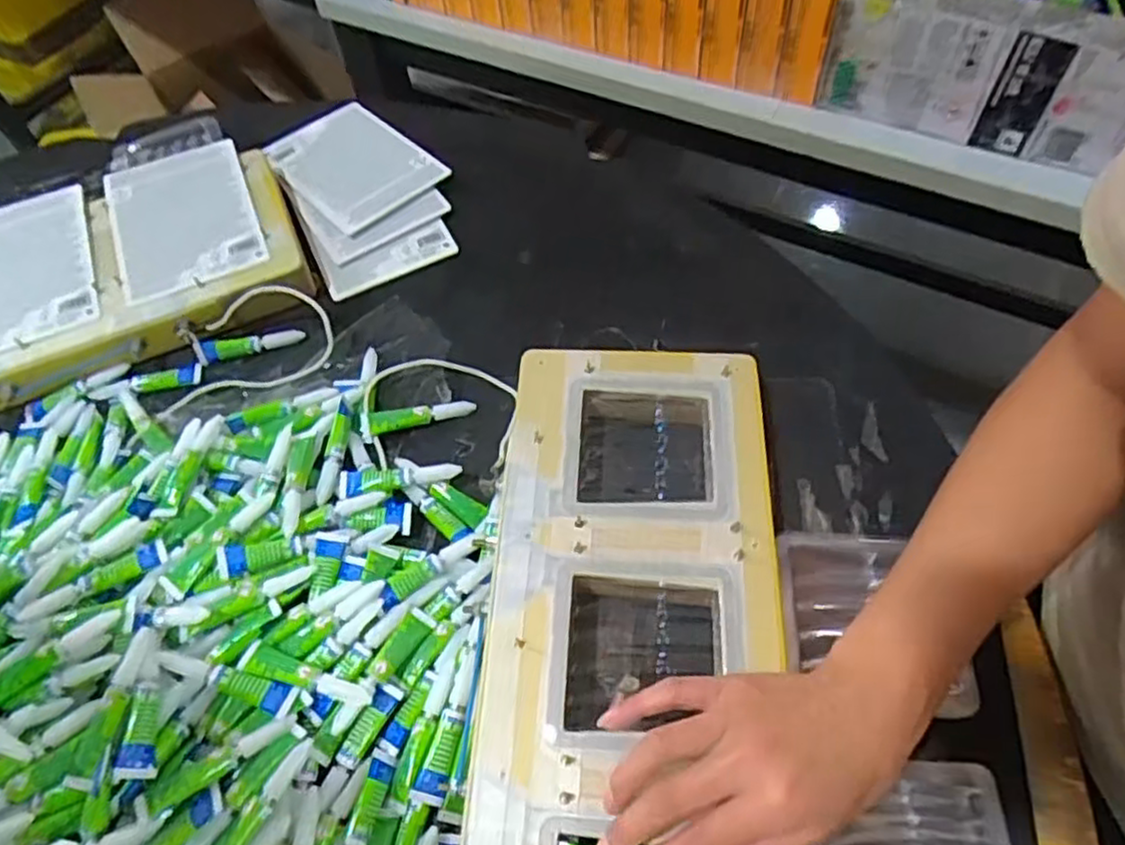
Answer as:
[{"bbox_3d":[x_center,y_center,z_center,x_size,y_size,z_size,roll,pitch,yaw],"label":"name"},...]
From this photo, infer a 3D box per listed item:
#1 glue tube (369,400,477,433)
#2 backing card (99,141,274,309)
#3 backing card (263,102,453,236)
[{"bbox_3d":[-0.103,-0.007,0.534,0.077,0.012,0.016,-10,57,-17],"label":"glue tube"},{"bbox_3d":[-0.326,-0.181,0.621,0.114,0.008,0.173,-23,59,-9],"label":"backing card"},{"bbox_3d":[-0.200,-0.248,0.690,0.112,0.011,0.168,-39,62,-20],"label":"backing card"}]

